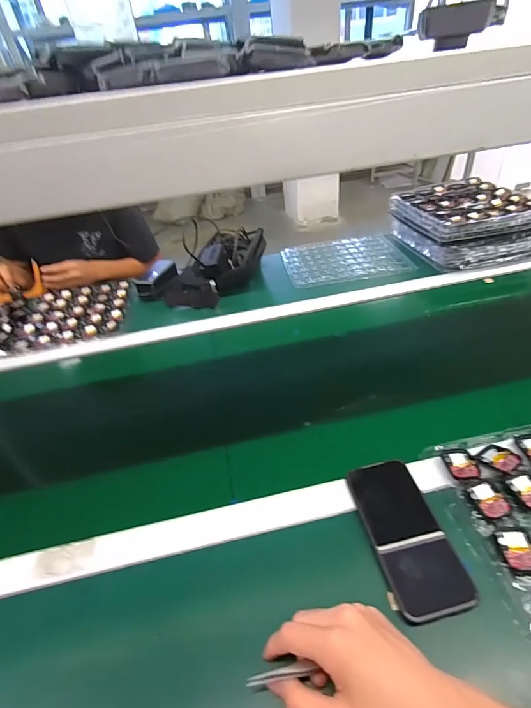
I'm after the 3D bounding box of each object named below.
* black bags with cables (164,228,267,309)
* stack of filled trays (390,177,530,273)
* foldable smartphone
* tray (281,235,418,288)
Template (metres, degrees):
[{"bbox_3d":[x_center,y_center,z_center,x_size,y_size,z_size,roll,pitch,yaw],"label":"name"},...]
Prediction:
[{"bbox_3d":[-0.120,-0.218,0.922,0.177,0.134,0.240,20,46,31],"label":"black bags with cables"},{"bbox_3d":[0.503,-0.332,0.939,0.272,0.129,0.285,-13,39,-6],"label":"stack of filled trays"},{"bbox_3d":[0.152,0.190,0.396,0.077,0.014,0.160,-12,41,-6],"label":"foldable smartphone"},{"bbox_3d":[0.208,-0.255,0.978,0.302,0.021,0.273,-9,38,-2],"label":"tray"}]

